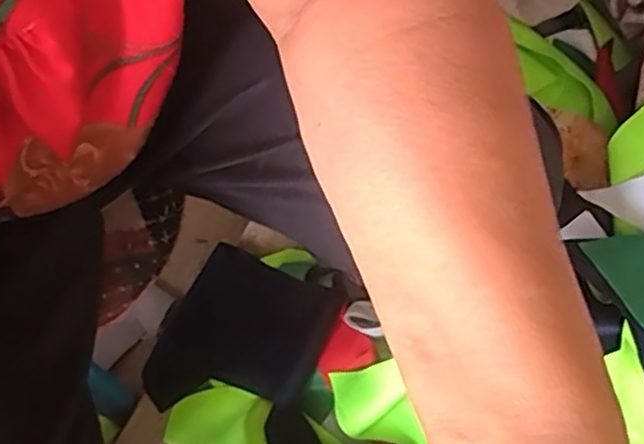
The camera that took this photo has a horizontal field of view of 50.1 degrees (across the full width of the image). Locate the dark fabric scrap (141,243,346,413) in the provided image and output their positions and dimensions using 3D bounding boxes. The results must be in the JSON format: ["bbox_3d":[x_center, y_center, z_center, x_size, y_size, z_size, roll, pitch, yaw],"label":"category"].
[{"bbox_3d":[-0.083,0.122,0.686,0.167,0.020,0.166,24,81,25],"label":"dark fabric scrap"}]

